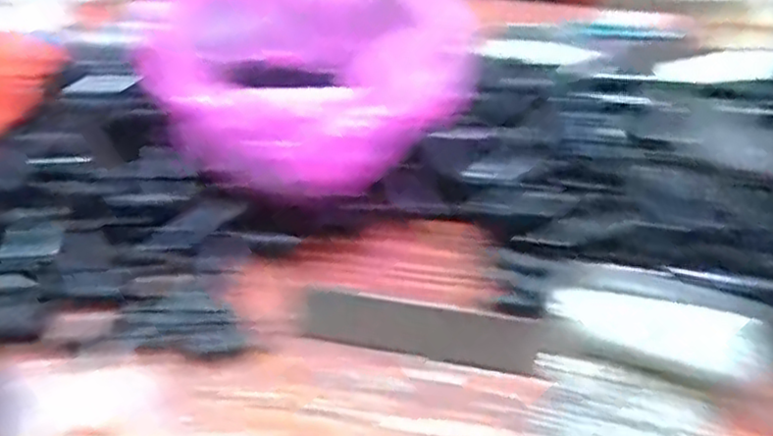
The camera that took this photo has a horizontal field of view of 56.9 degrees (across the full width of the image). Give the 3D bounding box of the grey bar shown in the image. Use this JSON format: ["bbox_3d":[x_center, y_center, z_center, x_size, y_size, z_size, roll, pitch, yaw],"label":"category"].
[{"bbox_3d":[0.033,0.080,0.504,0.185,0.005,0.038,6,61,10],"label":"grey bar"}]

